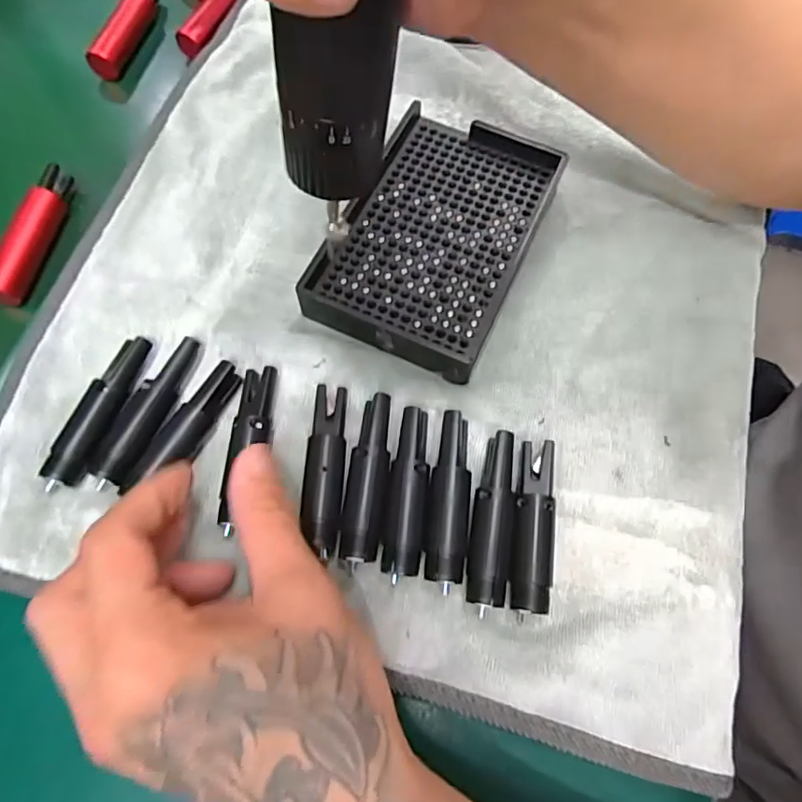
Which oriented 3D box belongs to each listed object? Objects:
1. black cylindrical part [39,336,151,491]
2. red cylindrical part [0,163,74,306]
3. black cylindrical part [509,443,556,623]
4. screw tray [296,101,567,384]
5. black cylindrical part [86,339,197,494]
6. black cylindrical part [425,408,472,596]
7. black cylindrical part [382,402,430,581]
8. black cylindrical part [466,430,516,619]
[{"bbox_3d":[-0.131,0.004,0.238,0.017,0.014,0.072,18,68,4],"label":"black cylindrical part"},{"bbox_3d":[-0.197,-0.090,0.287,0.015,0.015,0.086,8,67,0],"label":"red cylindrical part"},{"bbox_3d":[0.055,0.052,0.228,0.016,0.014,0.070,10,67,1],"label":"black cylindrical part"},{"bbox_3d":[0.018,-0.087,0.278,0.090,0.019,0.137,24,68,7],"label":"screw tray"},{"bbox_3d":[-0.112,0.004,0.240,0.018,0.014,0.073,17,68,4],"label":"black cylindrical part"},{"bbox_3d":[0.020,0.040,0.229,0.016,0.013,0.071,6,67,0],"label":"black cylindrical part"},{"bbox_3d":[0.003,0.037,0.228,0.016,0.011,0.070,5,67,-1],"label":"black cylindrical part"},{"bbox_3d":[0.038,0.049,0.226,0.016,0.016,0.071,8,67,0],"label":"black cylindrical part"}]

